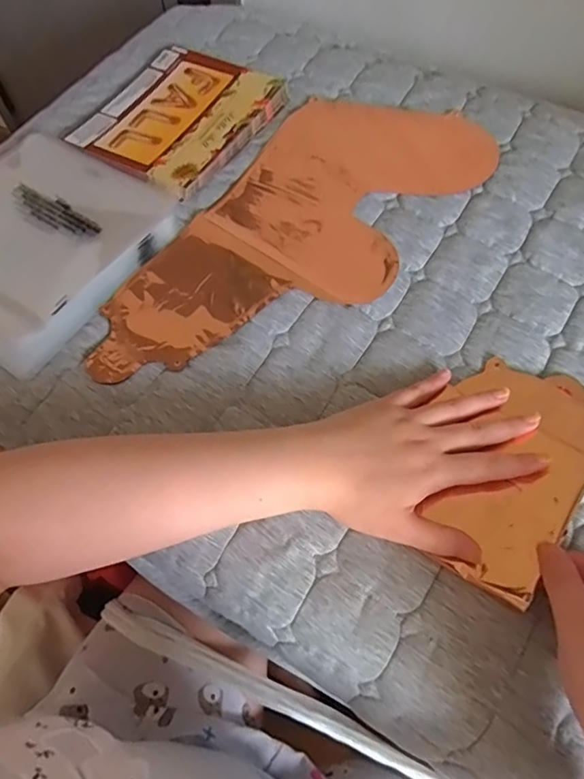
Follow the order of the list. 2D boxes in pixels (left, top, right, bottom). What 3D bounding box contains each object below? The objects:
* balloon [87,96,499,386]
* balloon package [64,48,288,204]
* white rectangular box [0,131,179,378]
[{"bbox_3d":[0.007,-0.151,0.496,0.202,0.007,0.432,33,68,18],"label":"balloon"},{"bbox_3d":[-0.125,-0.307,0.579,0.175,0.018,0.205,29,67,17],"label":"balloon package"},{"bbox_3d":[-0.251,-0.148,0.505,0.220,0.022,0.225,30,67,17],"label":"white rectangular box"}]

